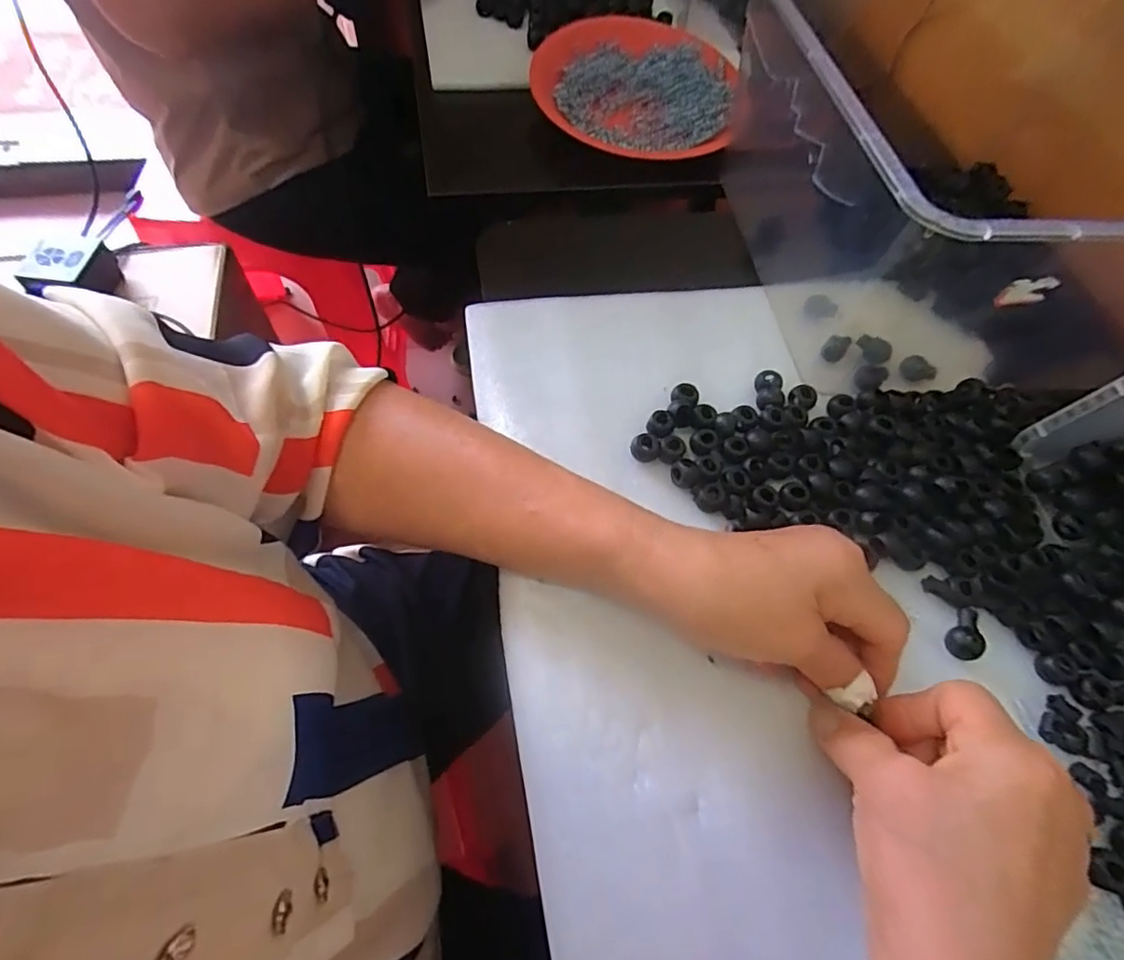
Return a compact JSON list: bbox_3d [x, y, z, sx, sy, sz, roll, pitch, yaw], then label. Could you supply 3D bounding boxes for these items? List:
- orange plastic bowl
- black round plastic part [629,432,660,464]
[{"bbox_3d":[0.068,-0.355,0.516,0.181,0.028,0.180,1,63,-3],"label":"orange plastic bowl"},{"bbox_3d":[0.050,-0.020,0.350,0.016,0.011,0.016,1,63,-3],"label":"black round plastic part"}]

